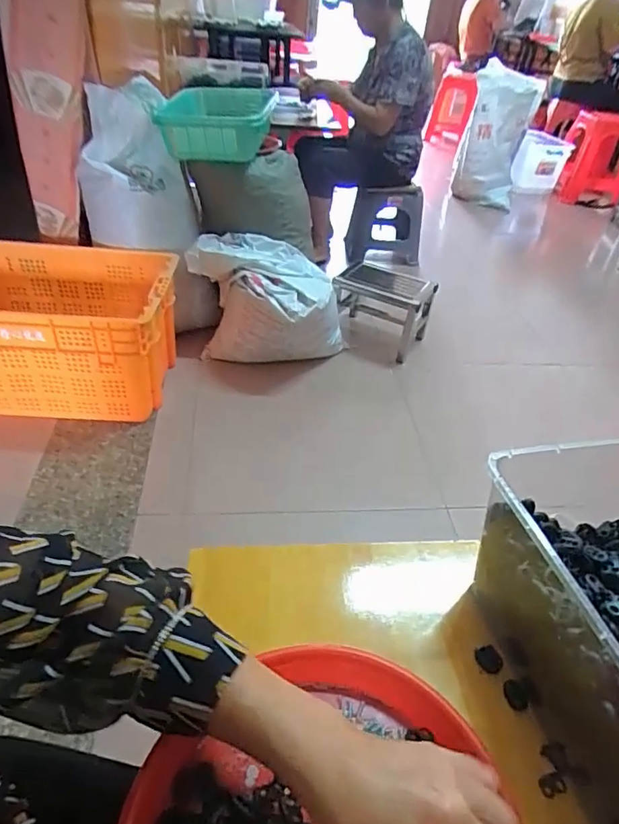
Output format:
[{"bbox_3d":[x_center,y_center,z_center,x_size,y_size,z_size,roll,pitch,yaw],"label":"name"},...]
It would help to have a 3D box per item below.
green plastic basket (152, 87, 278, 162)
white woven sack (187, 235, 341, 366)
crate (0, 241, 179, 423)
[{"bbox_3d":[-0.254,-0.813,1.455,0.278,0.129,0.407,4,39,-3],"label":"green plastic basket"},{"bbox_3d":[-0.123,-0.332,1.567,0.402,0.317,0.275,20,41,16],"label":"white woven sack"},{"bbox_3d":[-0.656,-0.224,1.362,0.555,0.304,0.394,3,39,-4],"label":"crate"}]

